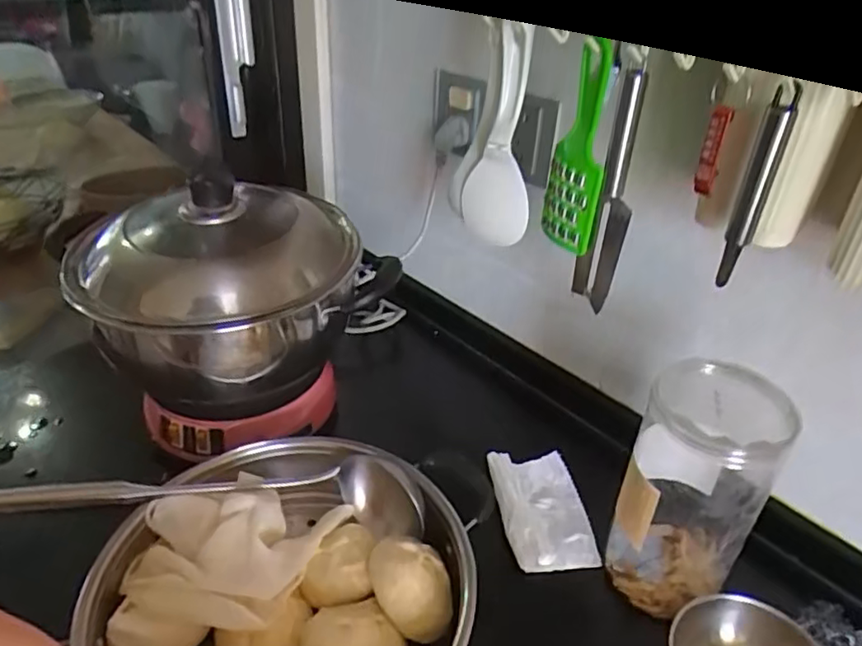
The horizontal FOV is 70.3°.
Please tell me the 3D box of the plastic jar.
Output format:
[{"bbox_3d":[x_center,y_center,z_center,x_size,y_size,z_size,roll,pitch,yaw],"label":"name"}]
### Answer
[{"bbox_3d":[0.204,0.132,0.483,0.091,0.202,0.087,2,34,-1],"label":"plastic jar"}]

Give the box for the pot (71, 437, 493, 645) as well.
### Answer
[{"bbox_3d":[-0.100,0.203,0.481,0.278,0.097,0.271,2,34,-1],"label":"pot"}]

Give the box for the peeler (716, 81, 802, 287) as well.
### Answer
[{"bbox_3d":[0.213,-0.085,0.403,0.018,0.134,0.016,18,37,21],"label":"peeler"}]

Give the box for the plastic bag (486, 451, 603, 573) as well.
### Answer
[{"bbox_3d":[0.106,0.177,0.591,0.080,0.031,0.123,-2,34,-6],"label":"plastic bag"}]

